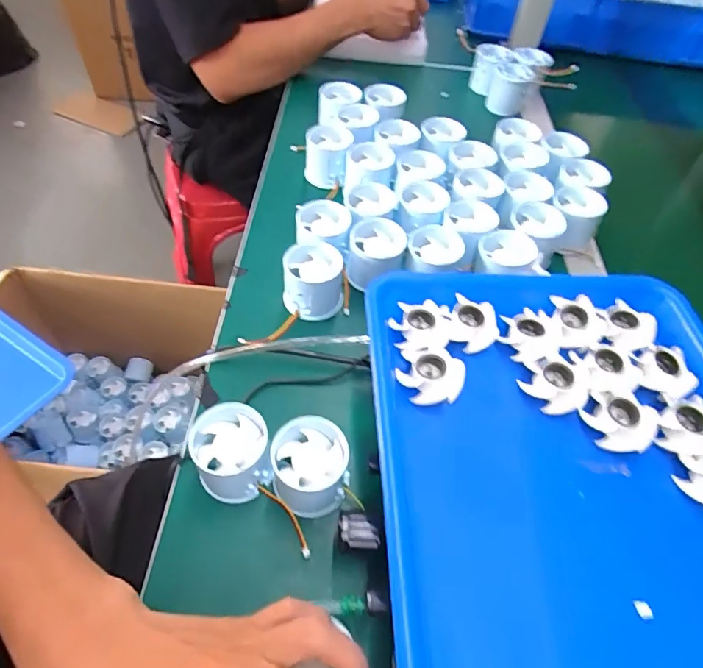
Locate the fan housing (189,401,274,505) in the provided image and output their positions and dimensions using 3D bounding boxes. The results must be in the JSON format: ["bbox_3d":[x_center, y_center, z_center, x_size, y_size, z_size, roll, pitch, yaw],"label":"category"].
[{"bbox_3d":[-0.087,0.087,0.339,0.056,0.052,0.054,3,53,-3],"label":"fan housing"}]

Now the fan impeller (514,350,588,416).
[{"bbox_3d":[0.143,0.035,0.327,0.044,0.015,0.040,-2,53,-7],"label":"fan impeller"}]

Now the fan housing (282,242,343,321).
[{"bbox_3d":[-0.035,-0.049,0.438,0.054,0.049,0.055,3,52,-3],"label":"fan housing"}]

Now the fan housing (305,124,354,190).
[{"bbox_3d":[-0.028,-0.209,0.558,0.054,0.046,0.057,3,56,-2],"label":"fan housing"}]

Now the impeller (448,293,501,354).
[{"bbox_3d":[0.092,-0.006,0.356,0.036,0.014,0.039,14,53,5],"label":"impeller"}]

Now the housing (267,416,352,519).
[{"bbox_3d":[-0.030,0.098,0.339,0.053,0.058,0.054,3,53,-3],"label":"housing"}]

